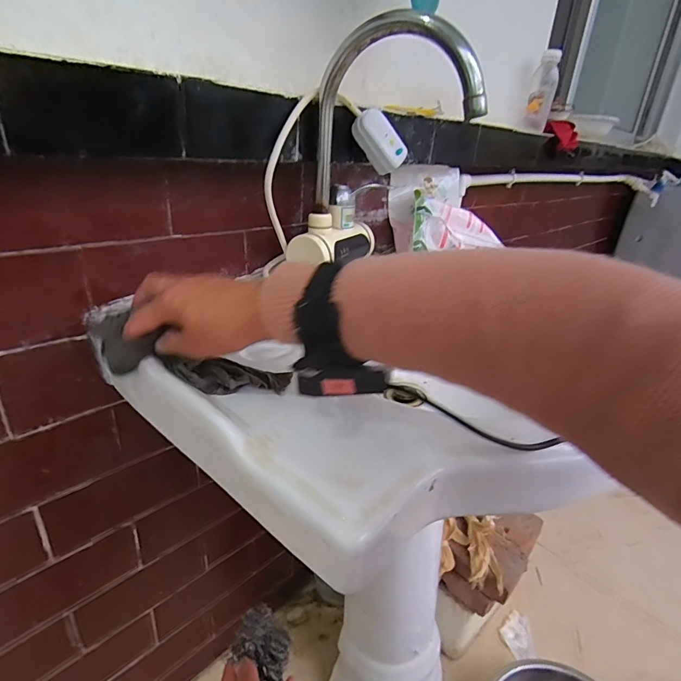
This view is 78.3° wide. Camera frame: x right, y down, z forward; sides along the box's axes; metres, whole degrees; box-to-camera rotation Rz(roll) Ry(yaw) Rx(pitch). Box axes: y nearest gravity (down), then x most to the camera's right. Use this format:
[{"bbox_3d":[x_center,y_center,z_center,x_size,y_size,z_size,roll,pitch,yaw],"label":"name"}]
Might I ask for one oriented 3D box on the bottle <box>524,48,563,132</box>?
[{"bbox_3d":[0.470,-0.580,0.979,0.060,0.159,0.048,10,26,13],"label":"bottle"}]

